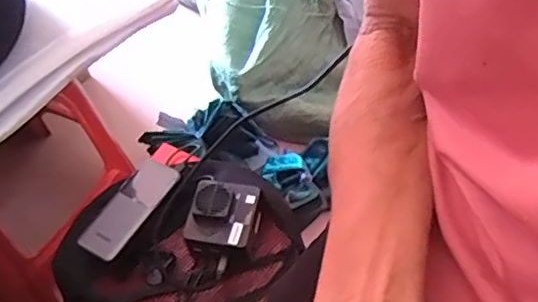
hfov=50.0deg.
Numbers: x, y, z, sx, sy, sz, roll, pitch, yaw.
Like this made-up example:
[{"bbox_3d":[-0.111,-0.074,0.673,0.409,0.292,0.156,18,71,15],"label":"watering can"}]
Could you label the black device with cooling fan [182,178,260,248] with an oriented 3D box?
[{"bbox_3d":[-0.052,0.064,0.631,0.072,0.021,0.073,8,54,10],"label":"black device with cooling fan"}]

